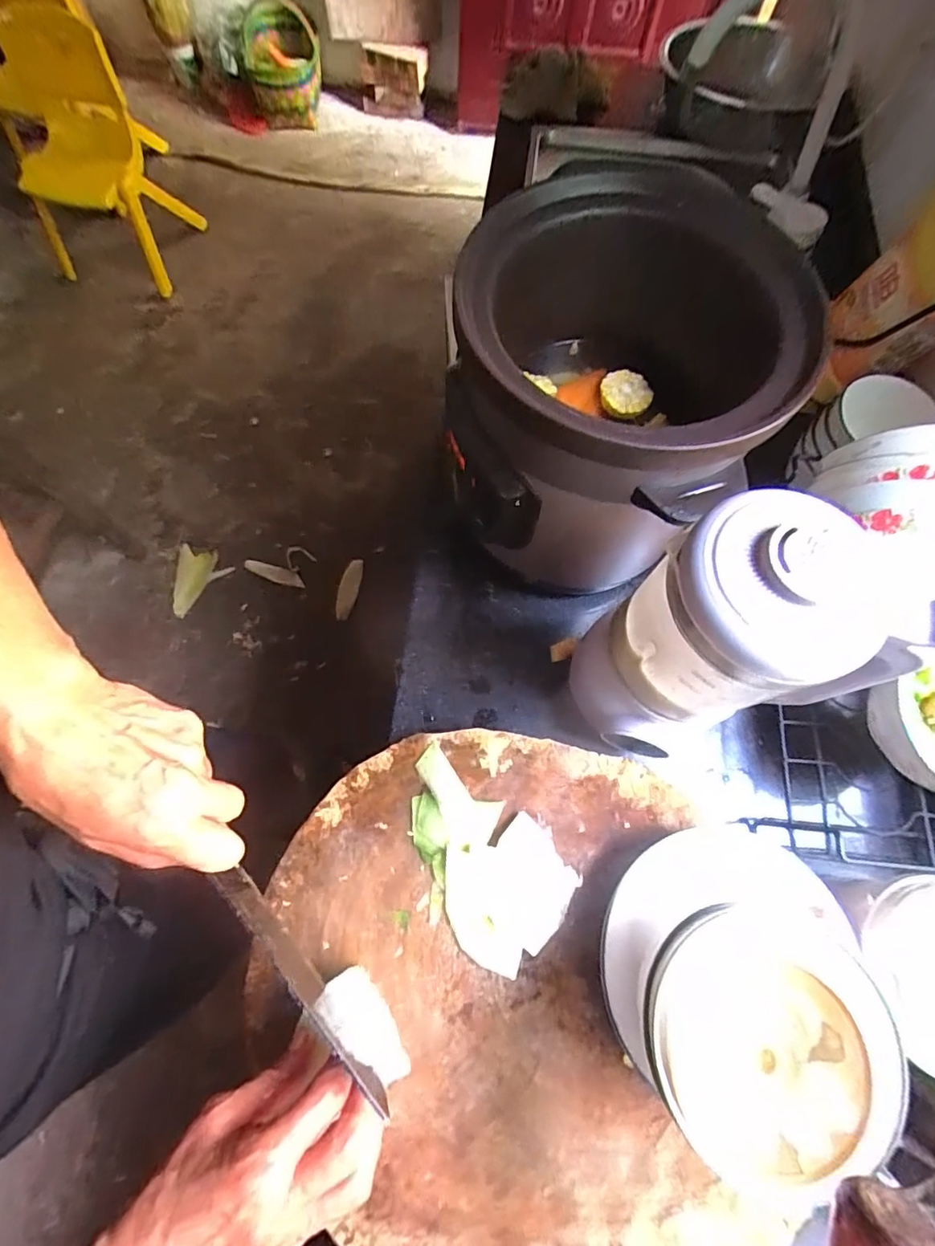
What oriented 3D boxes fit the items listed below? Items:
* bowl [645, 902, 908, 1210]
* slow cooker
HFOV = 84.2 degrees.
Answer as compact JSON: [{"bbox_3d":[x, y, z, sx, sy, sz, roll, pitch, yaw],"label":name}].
[{"bbox_3d":[0.183,0.260,0.332,0.141,0.078,0.129,1,71,-2],"label":"bowl"},{"bbox_3d":[0.112,-0.195,0.477,0.240,0.247,0.267,7,71,0],"label":"slow cooker"}]

